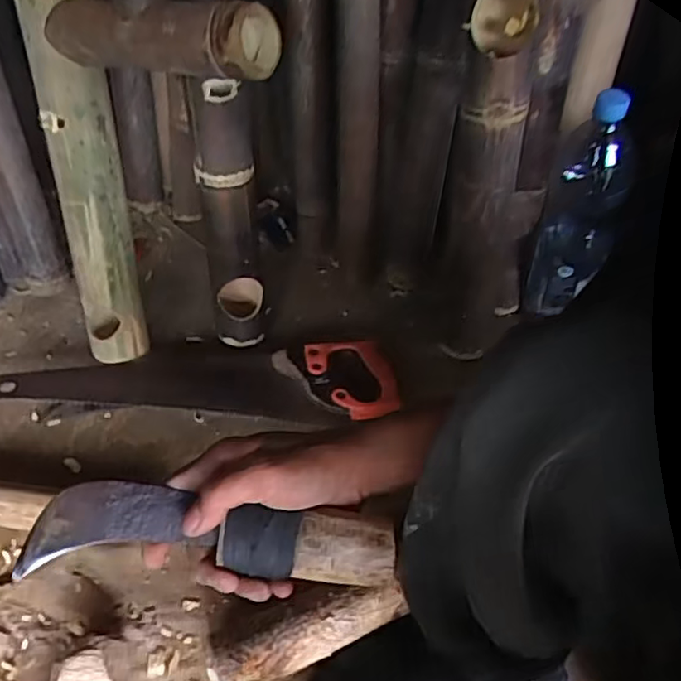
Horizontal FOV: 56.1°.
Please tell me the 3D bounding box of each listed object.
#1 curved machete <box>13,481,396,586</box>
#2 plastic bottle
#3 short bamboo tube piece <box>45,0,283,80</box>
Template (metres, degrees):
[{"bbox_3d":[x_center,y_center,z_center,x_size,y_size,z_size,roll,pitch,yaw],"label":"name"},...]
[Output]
[{"bbox_3d":[-0.084,0.125,0.413,0.237,0.030,0.050,5,52,2],"label":"curved machete"},{"bbox_3d":[0.289,-0.142,0.781,0.093,0.320,0.092,23,57,16],"label":"plastic bottle"},{"bbox_3d":[-0.172,-0.279,0.590,0.238,0.066,0.054,14,51,23],"label":"short bamboo tube piece"}]

